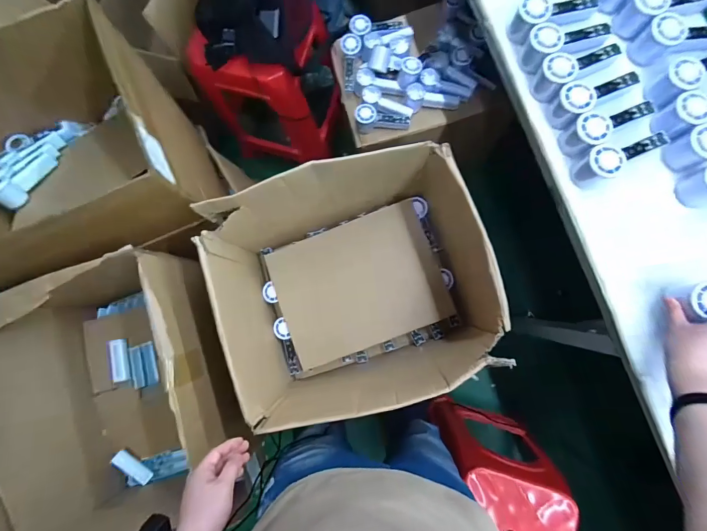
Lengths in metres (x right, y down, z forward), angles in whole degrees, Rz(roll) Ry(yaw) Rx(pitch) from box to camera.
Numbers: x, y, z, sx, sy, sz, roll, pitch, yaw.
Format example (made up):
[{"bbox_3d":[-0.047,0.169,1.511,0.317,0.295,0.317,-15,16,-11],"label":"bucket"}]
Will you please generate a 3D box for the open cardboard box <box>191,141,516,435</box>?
[{"bbox_3d":[-0.004,0.030,0.801,0.500,0.329,0.447,-18,83,2],"label":"open cardboard box"}]

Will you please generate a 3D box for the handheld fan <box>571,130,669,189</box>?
[{"bbox_3d":[0.456,-0.188,0.613,0.153,0.069,0.056,-28,82,1],"label":"handheld fan"}]

